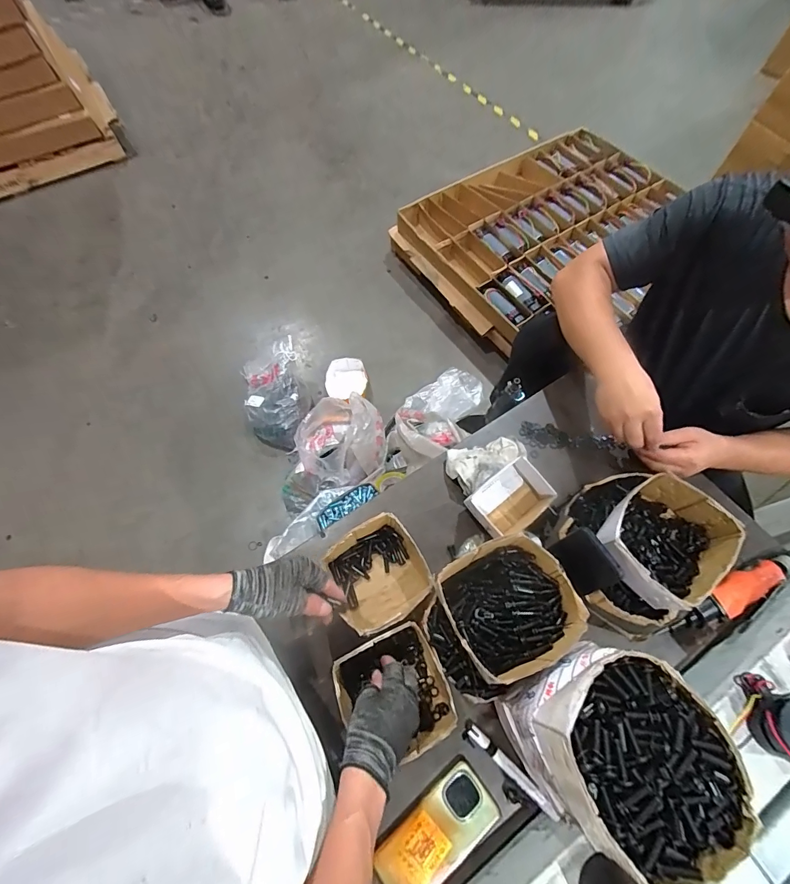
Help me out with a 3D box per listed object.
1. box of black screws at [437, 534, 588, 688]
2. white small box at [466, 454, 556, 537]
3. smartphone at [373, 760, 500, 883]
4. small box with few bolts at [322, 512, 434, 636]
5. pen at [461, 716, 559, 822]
[{"bbox_3d":[0.149,0.213,0.525,0.163,0.073,0.157,-26,68,-10],"label":"box of black screws"},{"bbox_3d":[0.192,0.098,0.672,0.116,0.075,0.096,-38,70,-15],"label":"white small box"},{"bbox_3d":[0.055,0.509,0.514,0.162,0.014,0.078,-37,70,-14],"label":"smartphone"},{"bbox_3d":[-0.027,0.206,0.633,0.137,0.079,0.151,-23,67,-9],"label":"small box with few bolts"},{"bbox_3d":[0.157,0.447,0.545,0.147,0.012,0.023,37,71,16],"label":"pen"}]

